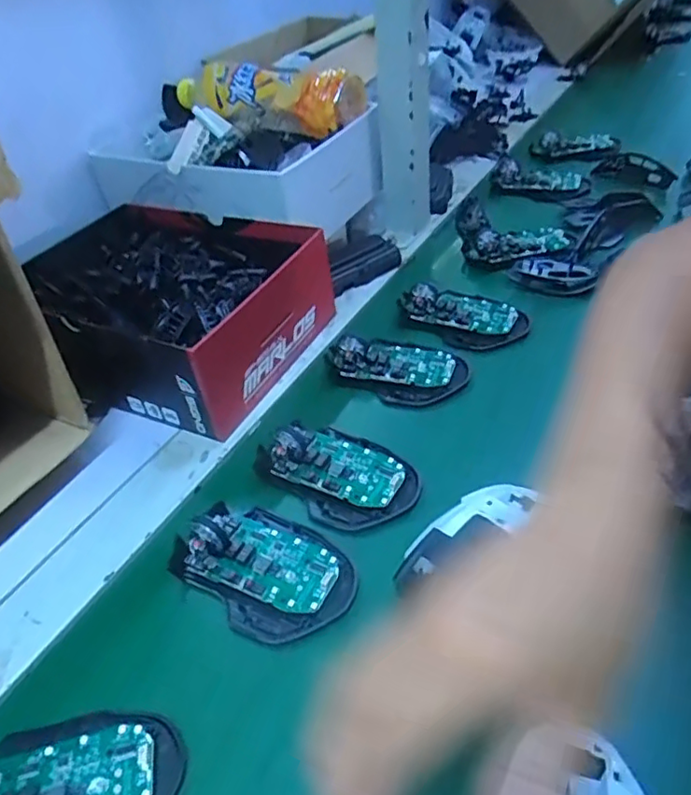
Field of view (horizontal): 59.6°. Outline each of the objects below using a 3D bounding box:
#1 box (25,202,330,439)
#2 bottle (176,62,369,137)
[{"bbox_3d":[-0.157,-0.082,0.539,0.238,0.082,0.190,13,42,23],"label":"box"},{"bbox_3d":[-0.092,-0.312,0.627,0.216,0.054,0.067,12,42,22],"label":"bottle"}]

